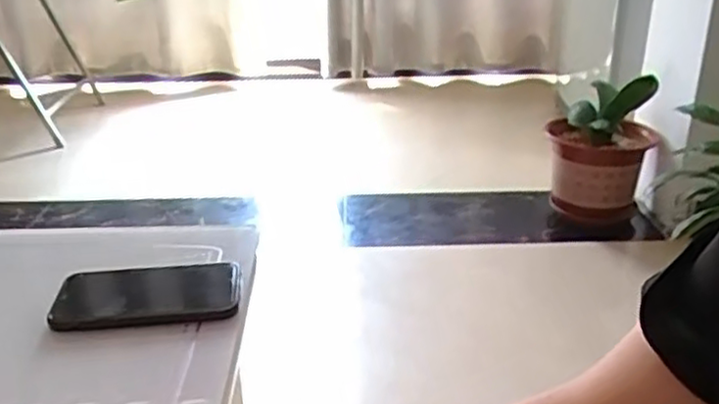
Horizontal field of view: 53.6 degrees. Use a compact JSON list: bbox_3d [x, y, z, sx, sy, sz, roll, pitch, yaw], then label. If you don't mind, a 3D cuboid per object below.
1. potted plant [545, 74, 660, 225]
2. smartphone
[{"bbox_3d":[0.577,-0.143,1.713,0.228,0.339,0.209,8,26,17],"label":"potted plant"},{"bbox_3d":[-0.177,0.076,0.606,0.147,0.015,0.081,-4,28,-5],"label":"smartphone"}]

